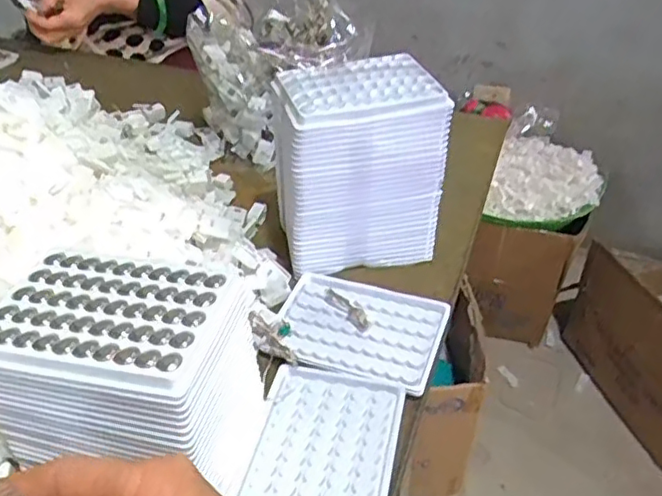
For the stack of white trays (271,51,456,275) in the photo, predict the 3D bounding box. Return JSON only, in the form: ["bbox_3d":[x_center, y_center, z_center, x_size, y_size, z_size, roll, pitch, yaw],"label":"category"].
[{"bbox_3d":[0.022,-0.073,0.554,0.130,0.151,0.091,-9,39,-12],"label":"stack of white trays"}]

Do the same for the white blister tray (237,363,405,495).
[{"bbox_3d":[-0.005,0.134,0.419,0.092,0.011,0.126,9,39,11],"label":"white blister tray"}]

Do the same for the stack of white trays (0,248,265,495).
[{"bbox_3d":[-0.118,0.084,0.380,0.141,0.118,0.097,6,38,7],"label":"stack of white trays"}]

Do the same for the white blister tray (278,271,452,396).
[{"bbox_3d":[0.022,0.061,0.501,0.130,0.005,0.094,13,40,16],"label":"white blister tray"}]

